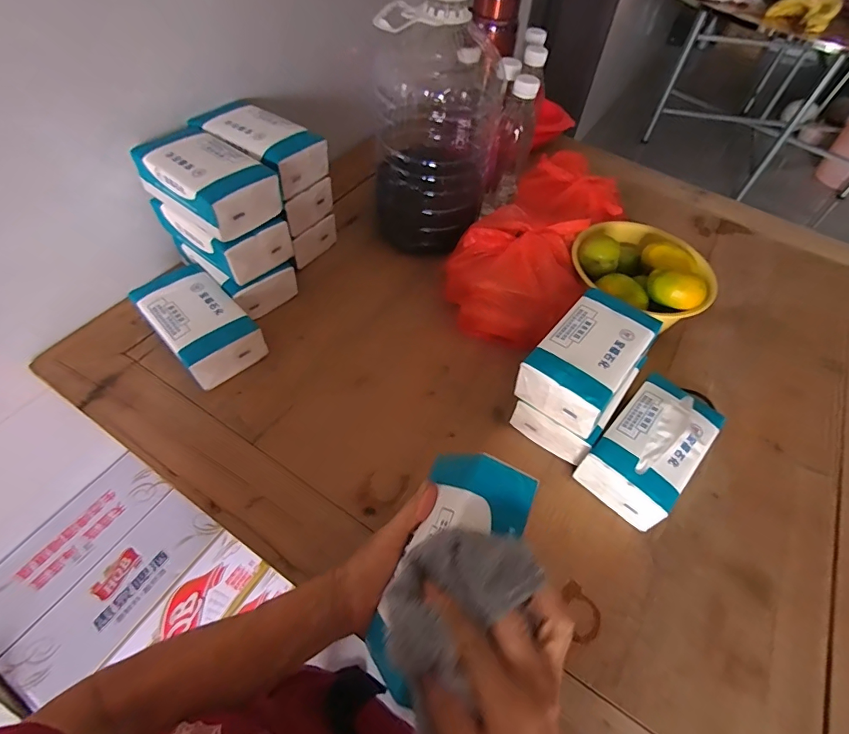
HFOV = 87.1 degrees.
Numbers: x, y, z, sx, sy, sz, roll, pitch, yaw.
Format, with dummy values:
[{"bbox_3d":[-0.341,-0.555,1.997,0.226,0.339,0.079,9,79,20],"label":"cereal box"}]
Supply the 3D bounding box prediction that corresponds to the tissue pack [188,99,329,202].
[{"bbox_3d":[-0.218,-0.291,0.589,0.157,0.054,0.095,27,56,14],"label":"tissue pack"}]

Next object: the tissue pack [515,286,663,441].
[{"bbox_3d":[0.178,-0.010,0.485,0.092,0.052,0.152,36,59,20],"label":"tissue pack"}]

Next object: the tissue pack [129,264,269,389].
[{"bbox_3d":[-0.281,-0.055,0.556,0.091,0.063,0.158,-37,65,-27],"label":"tissue pack"}]

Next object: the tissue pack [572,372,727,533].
[{"bbox_3d":[0.249,0.087,0.494,0.089,0.065,0.155,38,60,21],"label":"tissue pack"}]

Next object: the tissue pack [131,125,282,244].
[{"bbox_3d":[-0.262,-0.225,0.540,0.164,0.064,0.100,38,60,21],"label":"tissue pack"}]

